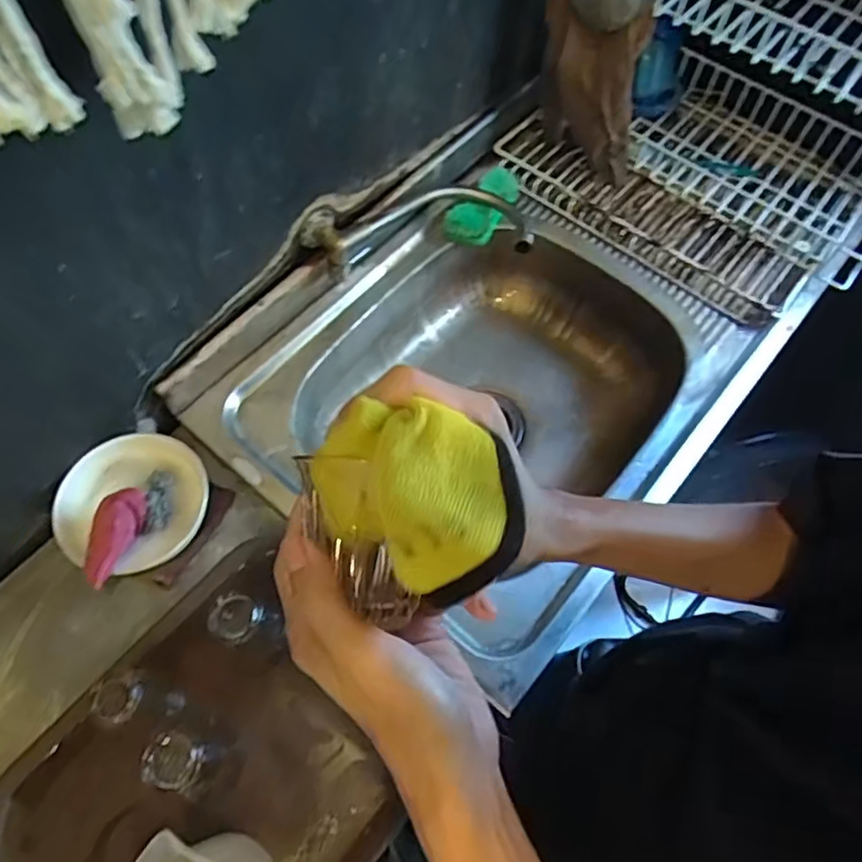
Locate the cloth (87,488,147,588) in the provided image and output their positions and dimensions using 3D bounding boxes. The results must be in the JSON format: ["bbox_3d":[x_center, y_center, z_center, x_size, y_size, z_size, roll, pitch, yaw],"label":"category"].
[{"bbox_3d":[-0.307,0.099,0.622,0.041,0.029,0.094,8,64,2],"label":"cloth"}]

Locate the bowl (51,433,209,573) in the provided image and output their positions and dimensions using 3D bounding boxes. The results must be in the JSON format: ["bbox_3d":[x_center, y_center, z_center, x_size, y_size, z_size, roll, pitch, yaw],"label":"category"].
[{"bbox_3d":[-0.315,0.076,0.683,0.141,0.048,0.137,1,64,-1],"label":"bowl"}]

